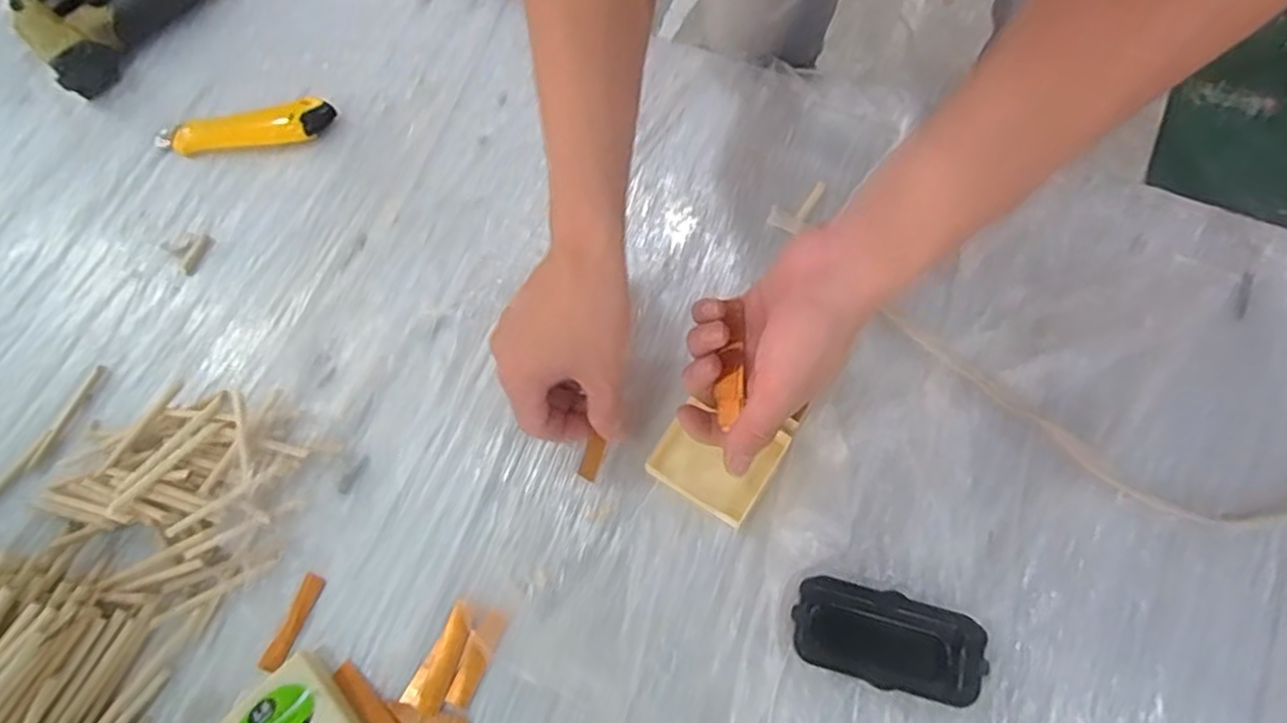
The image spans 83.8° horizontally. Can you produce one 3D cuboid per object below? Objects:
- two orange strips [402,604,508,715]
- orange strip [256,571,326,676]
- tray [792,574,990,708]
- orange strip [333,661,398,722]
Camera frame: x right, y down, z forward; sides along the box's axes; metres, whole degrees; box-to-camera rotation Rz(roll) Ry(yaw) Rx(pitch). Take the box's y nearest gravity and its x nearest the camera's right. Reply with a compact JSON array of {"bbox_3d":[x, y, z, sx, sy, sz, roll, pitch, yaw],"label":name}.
[{"bbox_3d":[-0.127,0.187,0.453,0.024,0.005,0.065,21,70,12],"label":"two orange strips"},{"bbox_3d":[-0.230,0.172,0.471,0.013,0.005,0.063,19,69,11],"label":"orange strip"},{"bbox_3d":[0.147,0.168,0.435,0.109,0.015,0.055,10,68,7],"label":"tray"},{"bbox_3d":[-0.175,0.217,0.451,0.062,0.008,0.015,39,74,17],"label":"orange strip"}]

